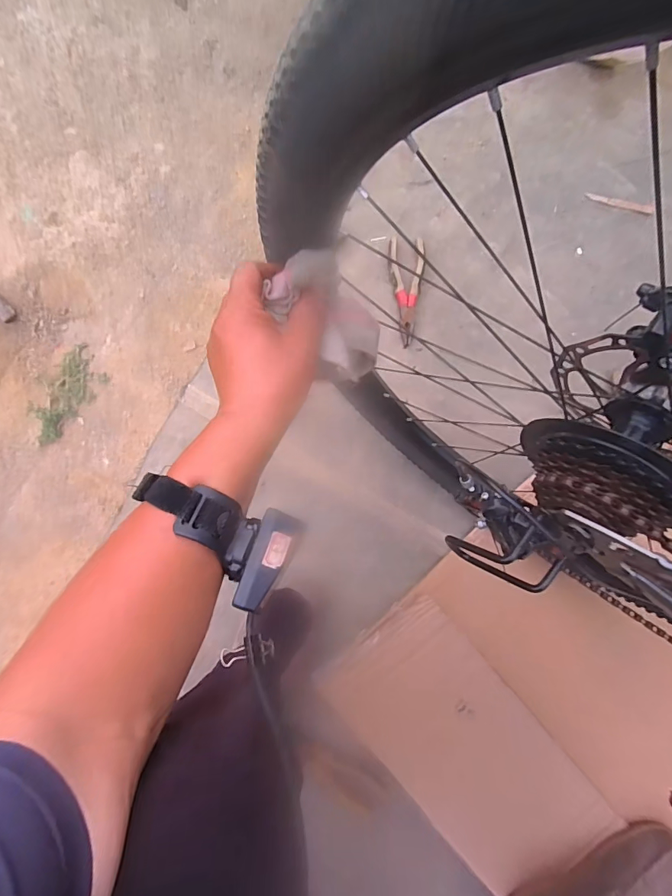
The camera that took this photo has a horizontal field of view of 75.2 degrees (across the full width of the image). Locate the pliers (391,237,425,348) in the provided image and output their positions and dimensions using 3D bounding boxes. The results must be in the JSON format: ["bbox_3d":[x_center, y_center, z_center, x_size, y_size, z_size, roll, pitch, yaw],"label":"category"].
[{"bbox_3d":[0.113,-0.248,0.683,0.053,0.023,0.170,0,85,-1],"label":"pliers"}]

